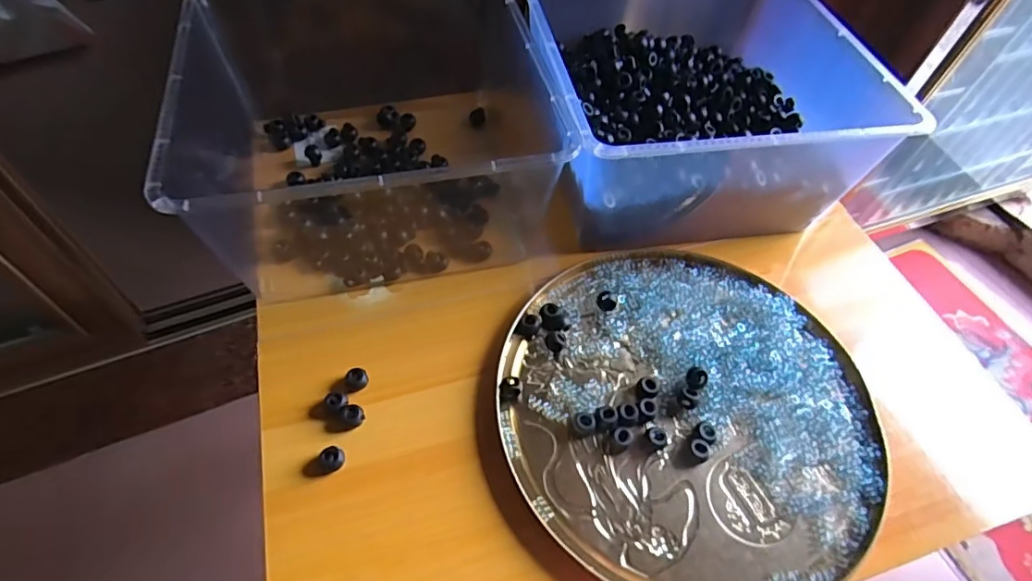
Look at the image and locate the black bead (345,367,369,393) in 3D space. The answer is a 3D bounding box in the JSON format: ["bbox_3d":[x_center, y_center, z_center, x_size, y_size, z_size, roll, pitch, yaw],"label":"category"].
[{"bbox_3d":[-0.126,0.071,0.428,0.018,0.010,0.016,-23,60,-19],"label":"black bead"}]

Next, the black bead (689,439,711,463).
[{"bbox_3d":[0.138,0.119,0.406,0.015,0.010,0.015,2,55,-3],"label":"black bead"}]

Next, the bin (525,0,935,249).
[{"bbox_3d":[0.167,-0.208,0.559,0.296,0.131,0.318,-7,56,-9],"label":"bin"}]

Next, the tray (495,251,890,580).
[{"bbox_3d":[0.134,0.087,0.431,0.286,0.020,0.279,2,55,-3],"label":"tray"}]

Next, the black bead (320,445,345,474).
[{"bbox_3d":[-0.133,0.122,0.391,0.017,0.012,0.017,-33,64,-24],"label":"black bead"}]

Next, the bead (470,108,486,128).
[{"bbox_3d":[-0.045,-0.204,0.635,0.018,0.017,0.019,3,55,-2],"label":"bead"}]

